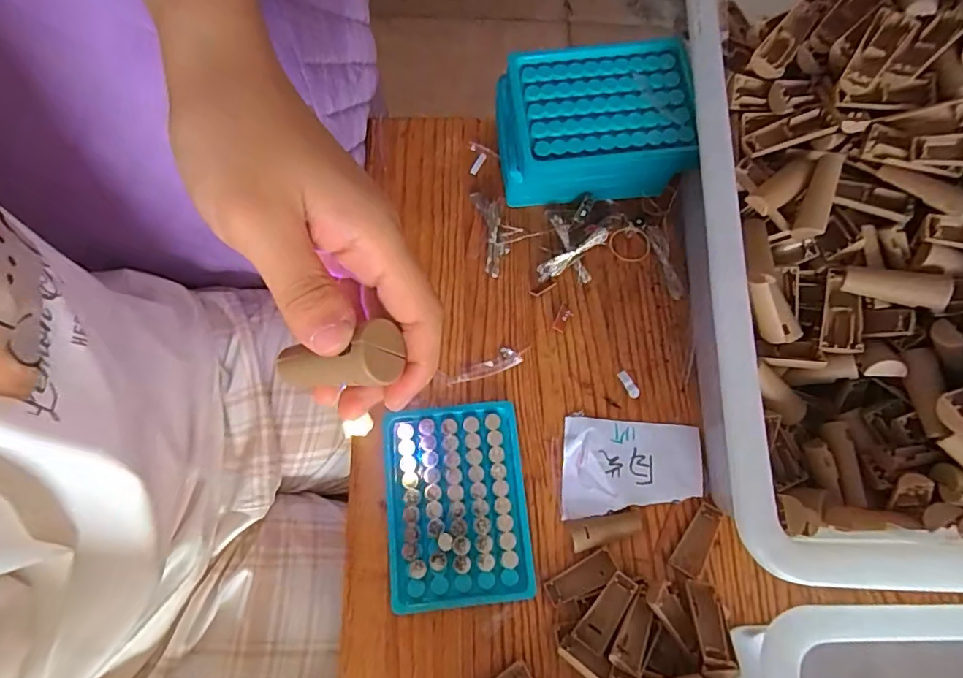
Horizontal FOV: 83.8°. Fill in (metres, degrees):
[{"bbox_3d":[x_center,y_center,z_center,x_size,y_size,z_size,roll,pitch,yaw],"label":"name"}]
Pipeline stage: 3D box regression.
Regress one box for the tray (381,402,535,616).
[{"bbox_3d":[-0.018,0.113,0.371,0.095,0.006,0.131,-5,74,-3],"label":"tray"}]

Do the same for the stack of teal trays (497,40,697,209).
[{"bbox_3d":[0.083,-0.159,0.423,0.131,0.085,0.093,-3,74,-2],"label":"stack of teal trays"}]

